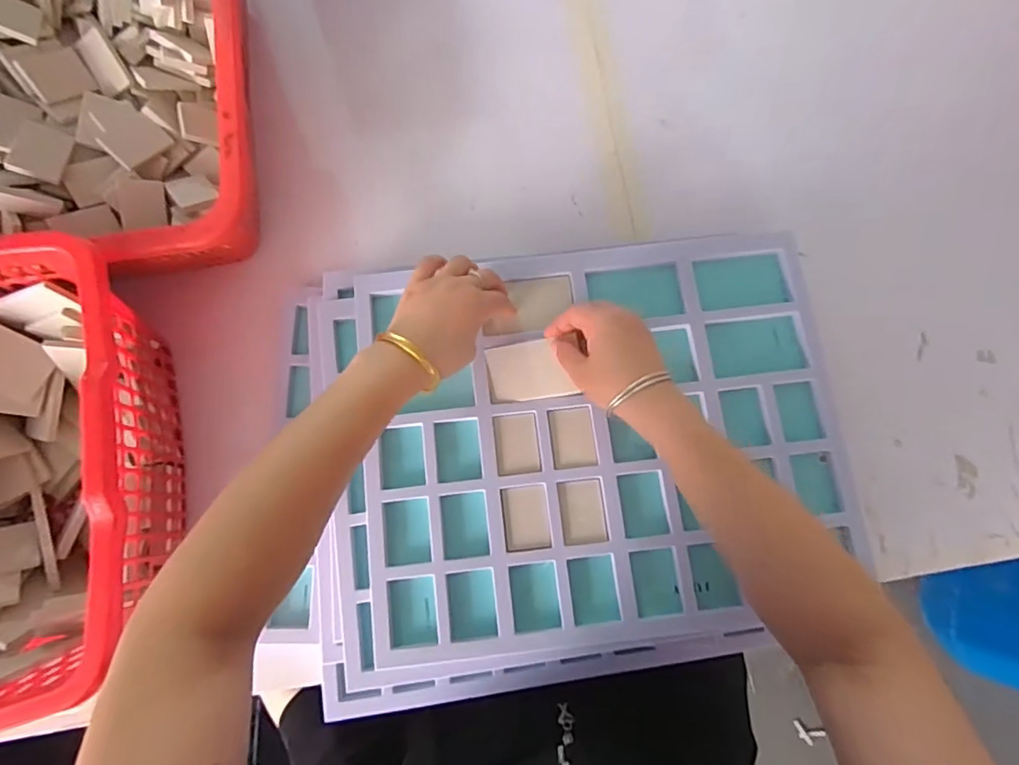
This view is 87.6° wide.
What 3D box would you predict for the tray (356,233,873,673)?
[{"bbox_3d":[0.073,0.055,0.486,0.431,0.028,0.351,-6,79,-1],"label":"tray"}]

